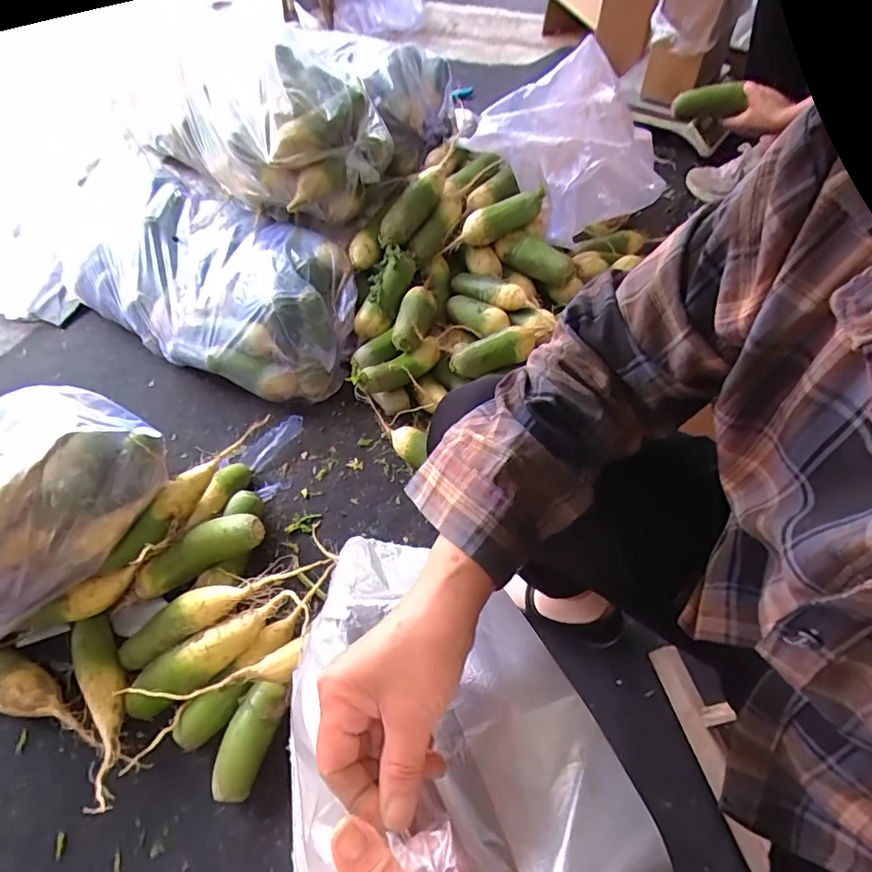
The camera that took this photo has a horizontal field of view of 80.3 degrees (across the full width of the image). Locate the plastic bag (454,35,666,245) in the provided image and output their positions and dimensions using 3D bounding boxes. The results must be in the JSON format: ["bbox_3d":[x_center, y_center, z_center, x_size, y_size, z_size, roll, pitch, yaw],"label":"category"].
[{"bbox_3d":[0.257,-0.536,0.962,0.280,0.178,0.312,-26,56,-14],"label":"plastic bag"}]

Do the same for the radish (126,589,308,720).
[{"bbox_3d":[-0.275,0.267,0.635,0.280,0.047,0.065,-33,56,7],"label":"radish"}]

